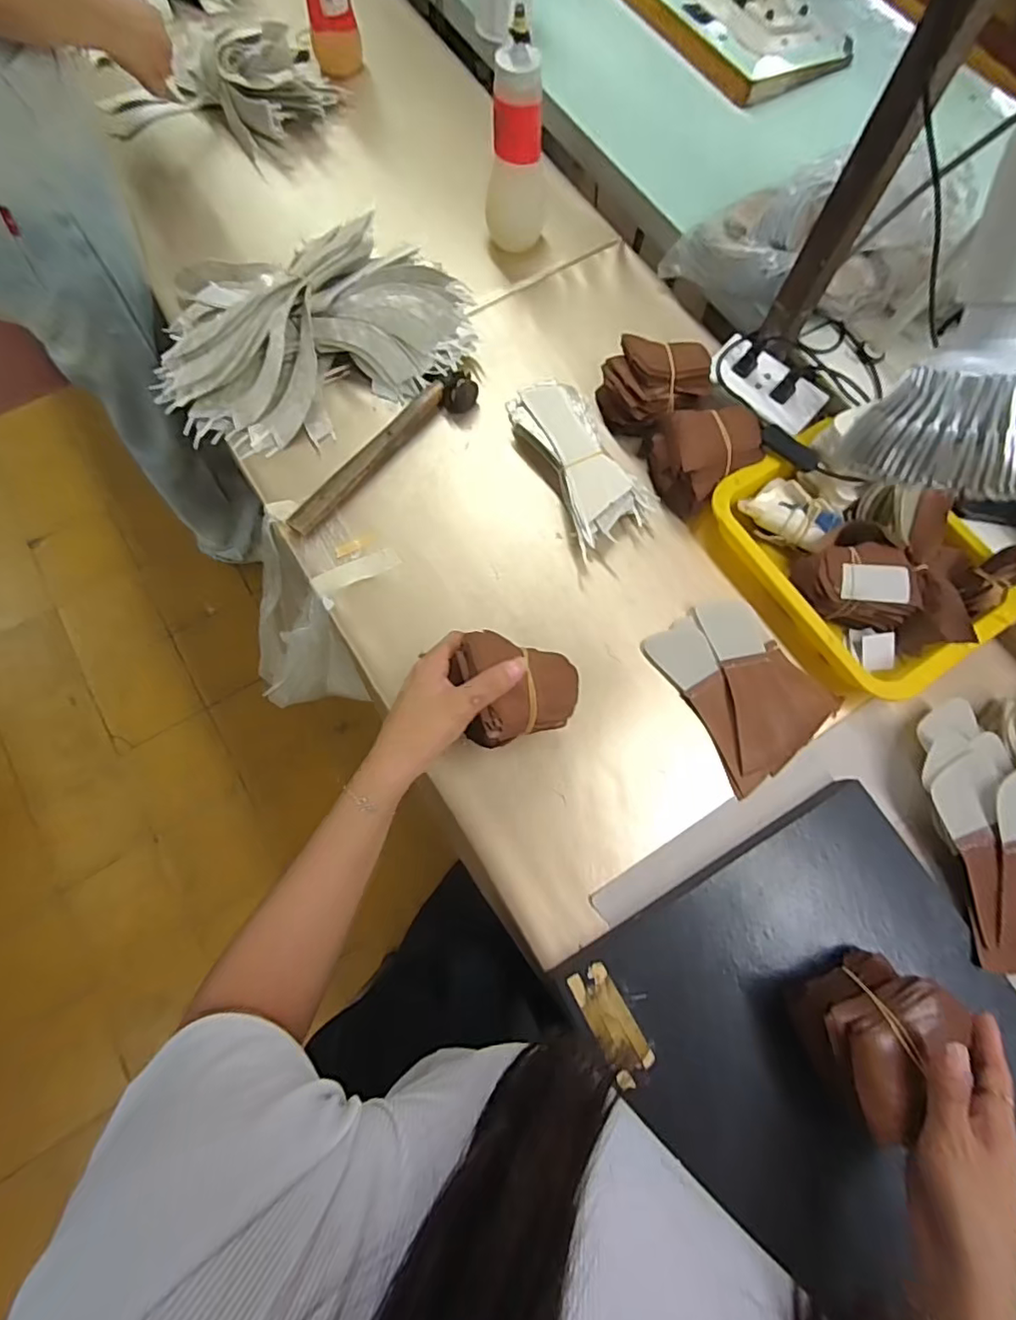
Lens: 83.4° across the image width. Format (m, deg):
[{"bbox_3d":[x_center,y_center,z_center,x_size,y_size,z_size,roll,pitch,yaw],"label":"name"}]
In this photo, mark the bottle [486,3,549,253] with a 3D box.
[{"bbox_3d":[0.012,-0.559,0.615,0.070,0.182,0.064,2,73,0],"label":"bottle"}]

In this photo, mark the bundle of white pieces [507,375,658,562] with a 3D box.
[{"bbox_3d":[0.073,-0.208,0.580,0.083,0.044,0.192,-22,75,-8],"label":"bundle of white pieces"}]

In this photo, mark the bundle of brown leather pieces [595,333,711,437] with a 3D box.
[{"bbox_3d":[0.152,-0.286,0.594,0.100,0.066,0.089,-25,75,-8],"label":"bundle of brown leather pieces"}]

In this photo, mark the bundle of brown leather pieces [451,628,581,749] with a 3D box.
[{"bbox_3d":[0.005,0.022,0.457,0.092,0.050,0.083,-5,88,-25],"label":"bundle of brown leather pieces"}]

